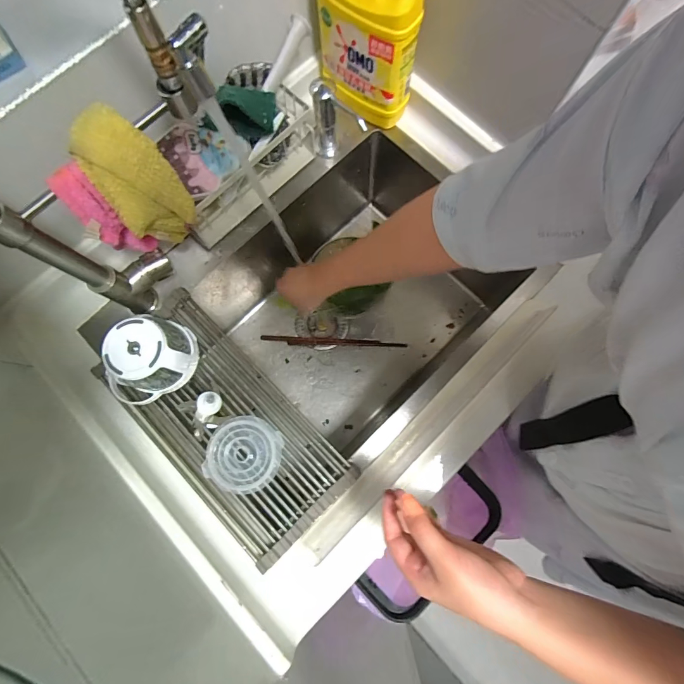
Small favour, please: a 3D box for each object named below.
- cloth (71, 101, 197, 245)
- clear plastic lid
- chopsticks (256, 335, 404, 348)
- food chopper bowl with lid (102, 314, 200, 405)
[{"bbox_3d":[-0.218,-0.168,0.403,0.078,0.157,0.062,-37,79,-6],"label":"cloth"},{"bbox_3d":[-0.133,0.151,0.500,0.097,0.017,0.096,0,78,2],"label":"clear plastic lid"},{"bbox_3d":[-0.017,-0.001,0.756,0.293,0.007,0.018,2,78,2],"label":"chopsticks"},{"bbox_3d":[-0.258,0.022,0.491,0.113,0.088,0.089,-31,79,-5],"label":"food chopper bowl with lid"}]

